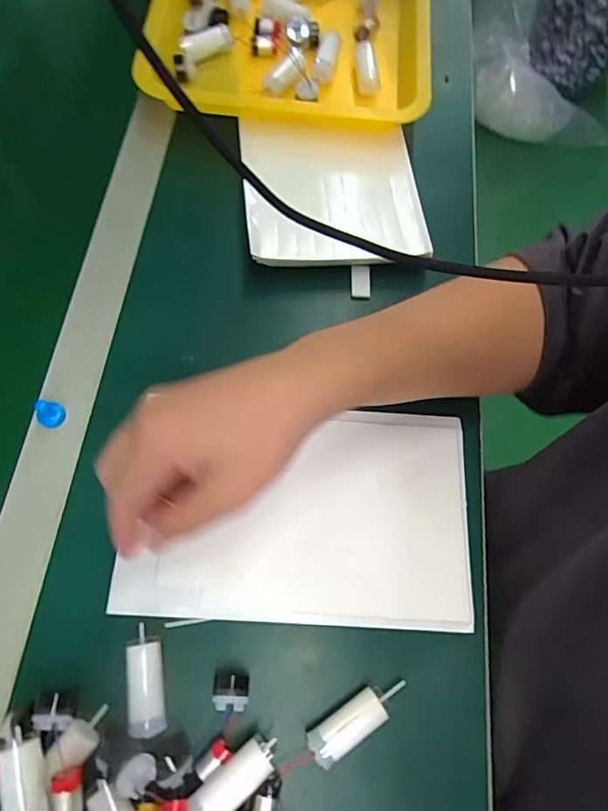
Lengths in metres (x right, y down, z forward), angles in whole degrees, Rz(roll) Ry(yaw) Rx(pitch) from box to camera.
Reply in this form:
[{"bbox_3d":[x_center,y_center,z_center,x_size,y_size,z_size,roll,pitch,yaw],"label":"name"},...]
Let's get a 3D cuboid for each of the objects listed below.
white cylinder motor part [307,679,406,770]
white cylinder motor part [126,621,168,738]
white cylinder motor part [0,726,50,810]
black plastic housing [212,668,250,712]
[{"bbox_3d":[0.033,0.188,0.303,0.064,0.024,0.020,-29,74,-14],"label":"white cylinder motor part"},{"bbox_3d":[-0.095,0.164,0.301,0.020,0.018,0.057,-9,70,-8],"label":"white cylinder motor part"},{"bbox_3d":[-0.146,0.199,0.260,0.018,0.014,0.054,-23,61,-9],"label":"white cylinder motor part"},{"bbox_3d":[-0.044,0.172,0.303,0.021,0.025,0.018,4,69,-3],"label":"black plastic housing"}]

